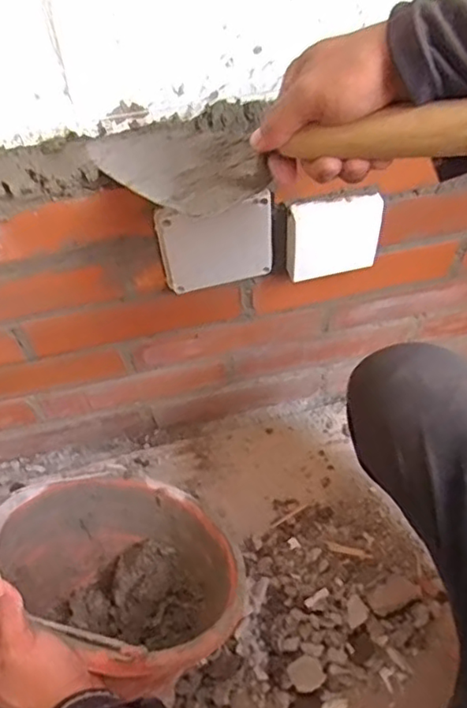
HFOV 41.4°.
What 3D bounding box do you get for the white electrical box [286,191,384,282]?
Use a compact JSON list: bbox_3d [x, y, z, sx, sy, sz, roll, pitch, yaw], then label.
[{"bbox_3d":[0.096,-0.112,0.598,0.091,0.080,0.024,-11,56,-5],"label":"white electrical box"}]

